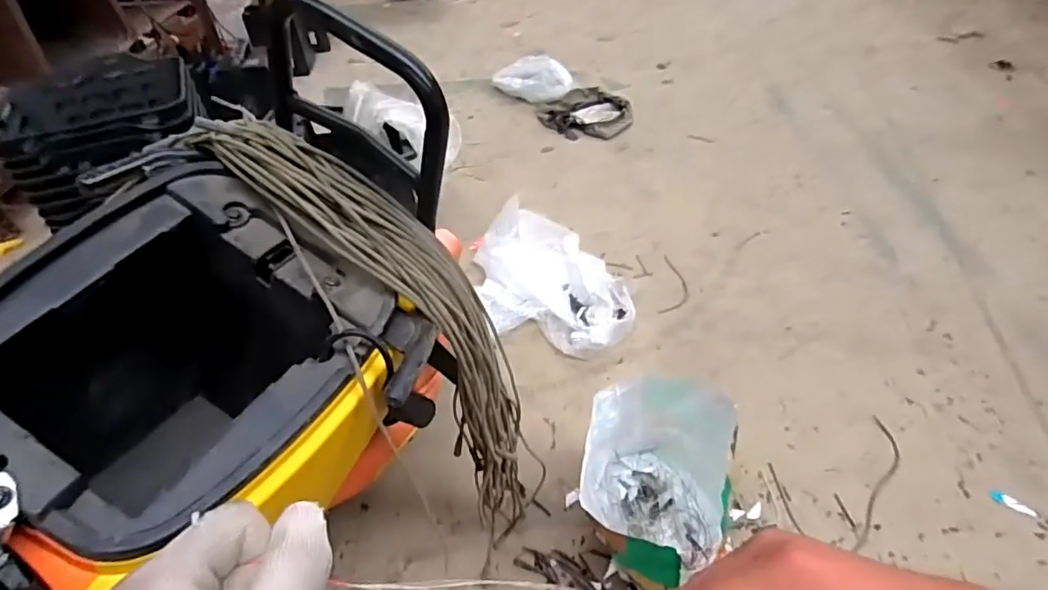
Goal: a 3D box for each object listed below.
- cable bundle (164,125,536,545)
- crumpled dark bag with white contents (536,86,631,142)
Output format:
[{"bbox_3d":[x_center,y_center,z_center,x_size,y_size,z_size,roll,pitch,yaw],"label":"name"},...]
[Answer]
[{"bbox_3d":[-0.129,0.008,0.564,0.097,0.467,0.165,-43,19,-32],"label":"cable bundle"},{"bbox_3d":[0.206,-0.582,1.864,0.268,0.034,0.268,-35,53,-28],"label":"crumpled dark bag with white contents"}]

